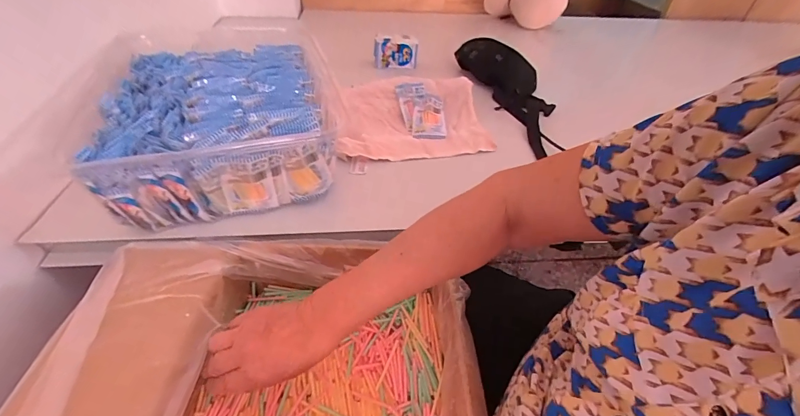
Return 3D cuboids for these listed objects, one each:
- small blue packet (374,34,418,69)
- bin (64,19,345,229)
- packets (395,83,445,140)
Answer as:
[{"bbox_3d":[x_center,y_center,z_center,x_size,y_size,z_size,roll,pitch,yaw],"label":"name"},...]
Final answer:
[{"bbox_3d":[-0.012,-0.397,0.932,0.109,0.087,0.029,6,41,0],"label":"small blue packet"},{"bbox_3d":[-0.296,-0.169,0.612,0.331,0.106,0.438,-10,44,-15],"label":"bin"},{"bbox_3d":[0.046,-0.192,0.719,0.085,0.017,0.134,-8,67,-10],"label":"packets"}]

